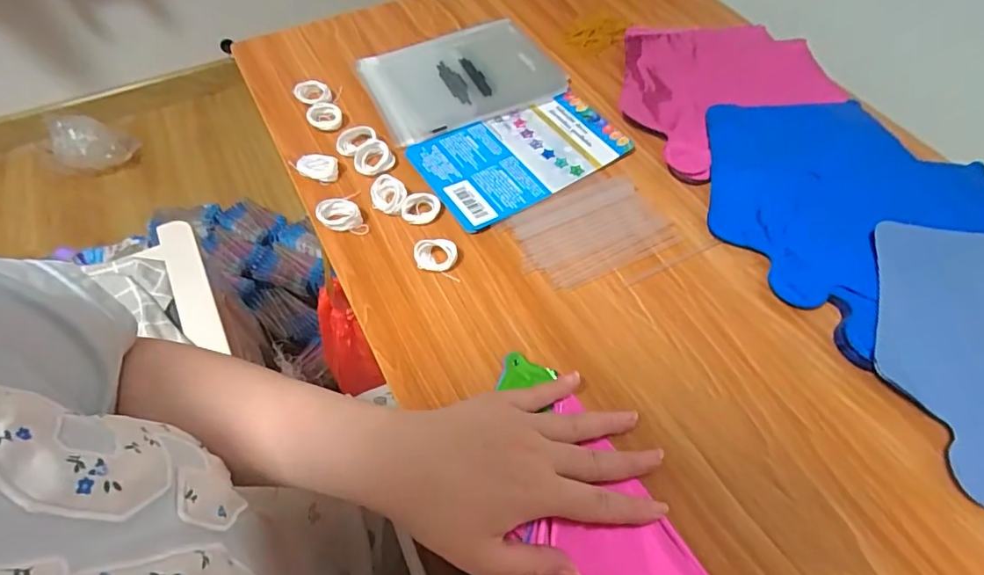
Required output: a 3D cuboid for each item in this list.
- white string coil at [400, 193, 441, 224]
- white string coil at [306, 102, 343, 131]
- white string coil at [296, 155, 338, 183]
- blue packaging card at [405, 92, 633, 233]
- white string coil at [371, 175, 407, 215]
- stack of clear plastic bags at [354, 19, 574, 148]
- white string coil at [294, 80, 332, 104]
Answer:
[{"bbox_3d":[-0.060,-0.068,0.434,0.031,0.010,0.023,-1,57,-1],"label":"white string coil"},{"bbox_3d":[-0.162,-0.167,0.498,0.032,0.012,0.036,-13,58,-9],"label":"white string coil"},{"bbox_3d":[-0.156,-0.107,0.460,0.034,0.015,0.020,8,57,4],"label":"white string coil"},{"bbox_3d":[0.029,-0.125,0.481,0.185,0.010,0.113,-26,61,-17],"label":"blue packaging card"},{"bbox_3d":[-0.089,-0.080,0.444,0.030,0.011,0.038,-14,58,-10],"label":"white string coil"},{"bbox_3d":[-0.034,-0.224,0.540,0.191,0.008,0.151,-23,60,-14],"label":"stack of clear plastic bags"},{"bbox_3d":[-0.179,-0.195,0.516,0.041,0.010,0.028,20,59,12],"label":"white string coil"}]

